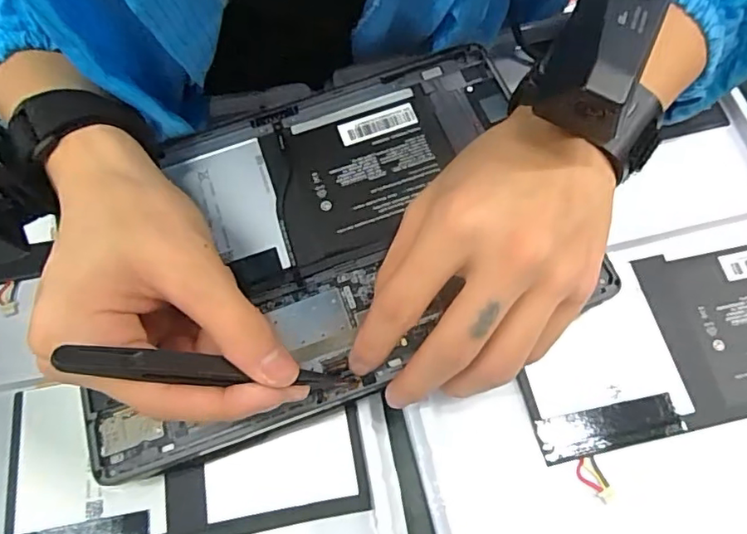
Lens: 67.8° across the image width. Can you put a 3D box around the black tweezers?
[{"bbox_3d":[-0.057,0.041,0.219,0.118,0.012,0.009,15,62,-40],"label":"black tweezers"}]

